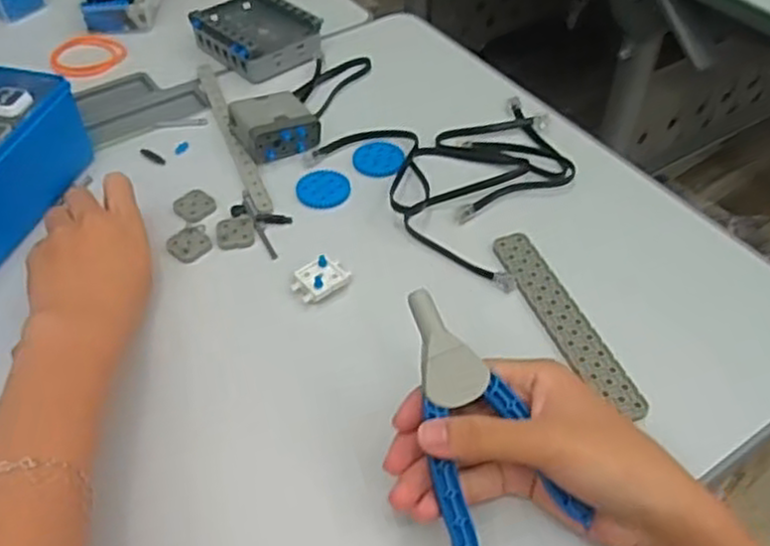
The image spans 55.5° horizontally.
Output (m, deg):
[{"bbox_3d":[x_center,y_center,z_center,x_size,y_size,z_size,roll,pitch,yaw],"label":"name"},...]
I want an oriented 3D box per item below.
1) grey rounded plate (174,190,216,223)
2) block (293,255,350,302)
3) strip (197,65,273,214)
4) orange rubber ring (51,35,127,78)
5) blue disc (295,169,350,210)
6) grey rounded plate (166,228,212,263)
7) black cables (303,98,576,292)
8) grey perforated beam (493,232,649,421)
[{"bbox_3d":[-0.136,-0.049,0.522,0.029,0.004,0.026,34,56,28],"label":"grey rounded plate"},{"bbox_3d":[-0.041,0.004,0.468,0.033,0.012,0.023,-31,54,-25],"label":"block"},{"bbox_3d":[-0.121,-0.112,0.577,0.014,0.009,0.196,-16,49,-14],"label":"strip"},{"bbox_3d":[-0.271,-0.199,0.668,0.063,0.007,0.066,0,47,0],"label":"orange rubber ring"},{"bbox_3d":[-0.045,-0.063,0.535,0.038,0.004,0.040,0,47,0],"label":"blue disc"},{"bbox_3d":[-0.132,-0.020,0.496,0.027,0.004,0.027,34,55,28],"label":"grey rounded plate"},{"bbox_3d":[0.065,-0.081,0.546,0.166,0.024,0.190,-35,56,-28],"label":"black cables"},{"bbox_3d":[0.110,0.026,0.452,0.026,0.004,0.149,-16,49,-14],"label":"grey perforated beam"}]

